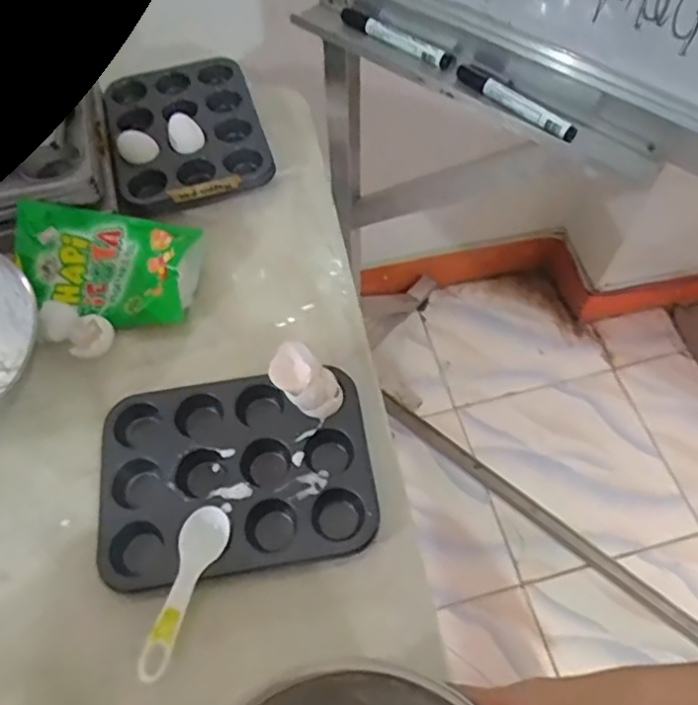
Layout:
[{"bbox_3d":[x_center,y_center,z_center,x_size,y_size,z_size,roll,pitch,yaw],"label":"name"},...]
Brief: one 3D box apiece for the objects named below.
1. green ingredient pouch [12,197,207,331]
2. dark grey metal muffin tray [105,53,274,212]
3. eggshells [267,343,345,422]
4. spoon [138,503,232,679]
[{"bbox_3d":[-0.271,-0.100,0.695,0.197,0.065,0.126,8,59,5],"label":"green ingredient pouch"},{"bbox_3d":[-0.213,-0.287,0.816,0.191,0.047,0.251,-16,60,-9],"label":"dark grey metal muffin tray"},{"bbox_3d":[-0.043,0.029,0.608,0.047,0.070,0.047,10,54,44],"label":"eggshells"},{"bbox_3d":[-0.143,0.200,0.529,0.040,0.012,0.140,18,61,11],"label":"spoon"}]

